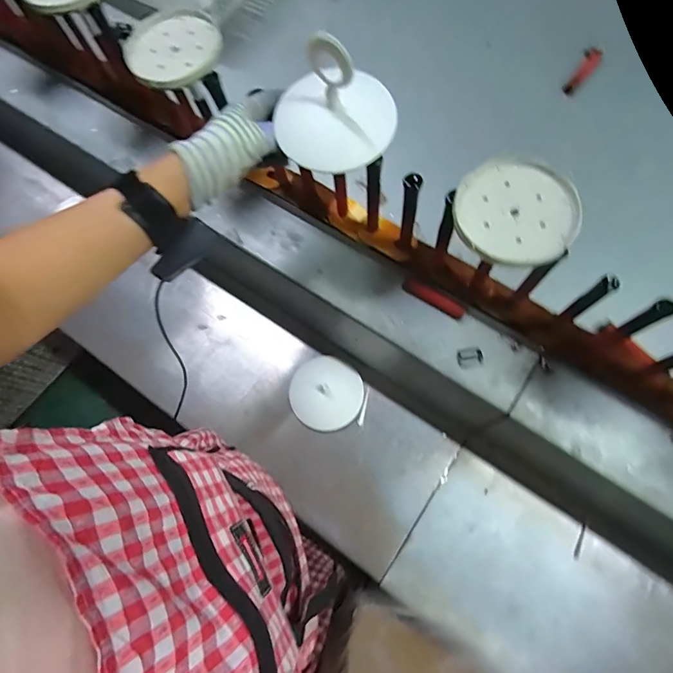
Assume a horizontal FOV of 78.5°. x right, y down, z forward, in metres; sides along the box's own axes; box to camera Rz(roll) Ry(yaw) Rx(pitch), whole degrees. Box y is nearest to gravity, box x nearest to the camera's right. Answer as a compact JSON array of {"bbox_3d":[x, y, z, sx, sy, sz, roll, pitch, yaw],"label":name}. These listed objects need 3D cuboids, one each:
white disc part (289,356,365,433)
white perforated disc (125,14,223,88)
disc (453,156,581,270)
[{"bbox_3d":[-0.017,0.099,0.700,0.119,0.029,0.118,0,83,-3],"label":"white disc part"},{"bbox_3d":[-0.190,-0.335,0.487,0.107,0.015,0.100,-1,72,2],"label":"white perforated disc"},{"bbox_3d":[0.167,-0.119,0.386,0.106,0.012,0.113,-1,72,2],"label":"disc"}]

